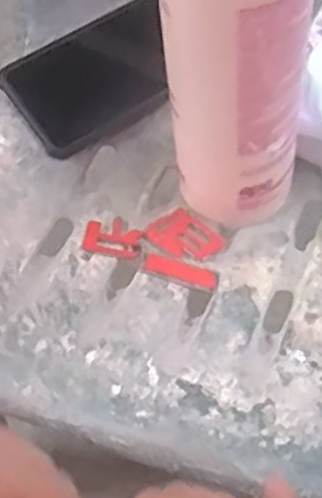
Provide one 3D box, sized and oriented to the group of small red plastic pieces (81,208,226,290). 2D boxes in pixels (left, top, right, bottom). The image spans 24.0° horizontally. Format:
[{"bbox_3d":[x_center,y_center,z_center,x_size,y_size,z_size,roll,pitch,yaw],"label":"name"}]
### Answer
[{"bbox_3d":[-0.002,-0.008,0.515,0.093,0.010,0.052,15,61,13],"label":"group of small red plastic pieces"}]

